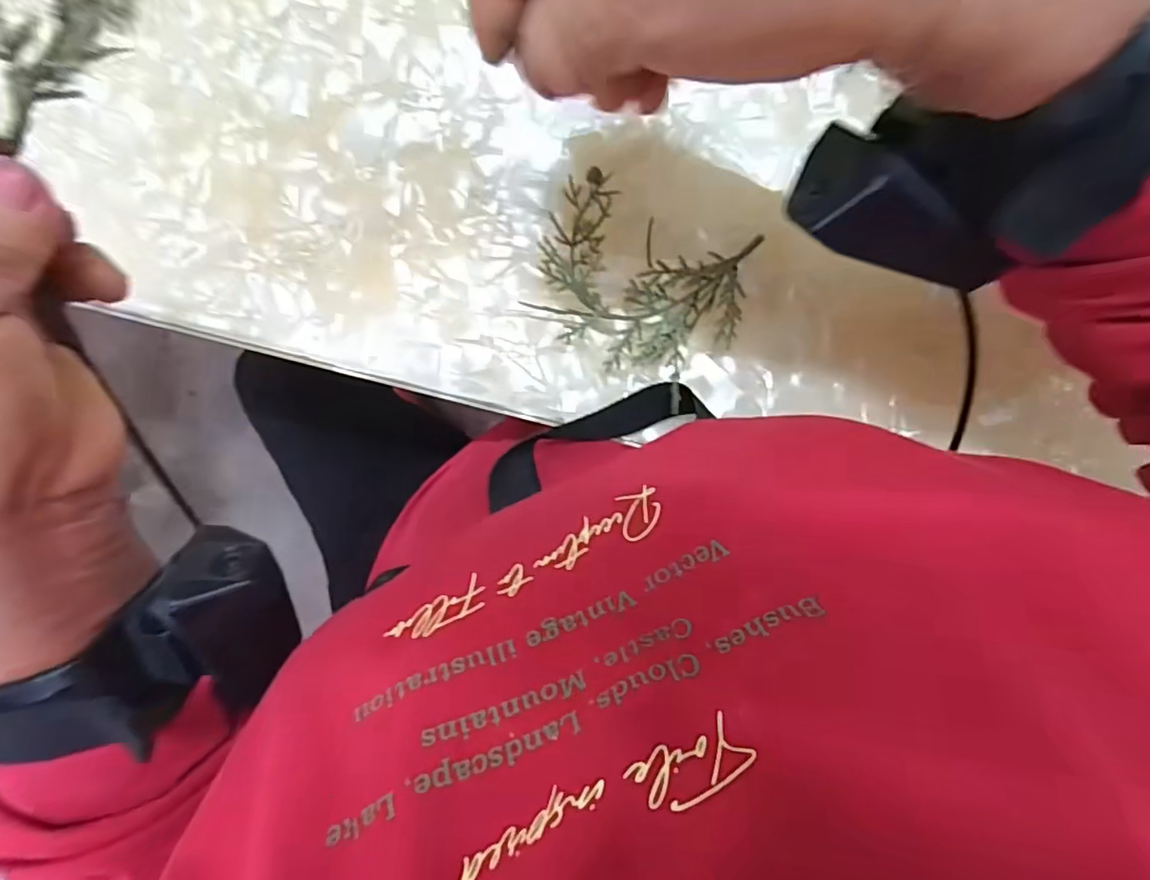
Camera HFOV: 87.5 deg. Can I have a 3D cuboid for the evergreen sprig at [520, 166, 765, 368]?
[{"bbox_3d":[0.029,-0.067,0.261,0.088,0.026,0.068,23,99,-2],"label":"evergreen sprig"}]

